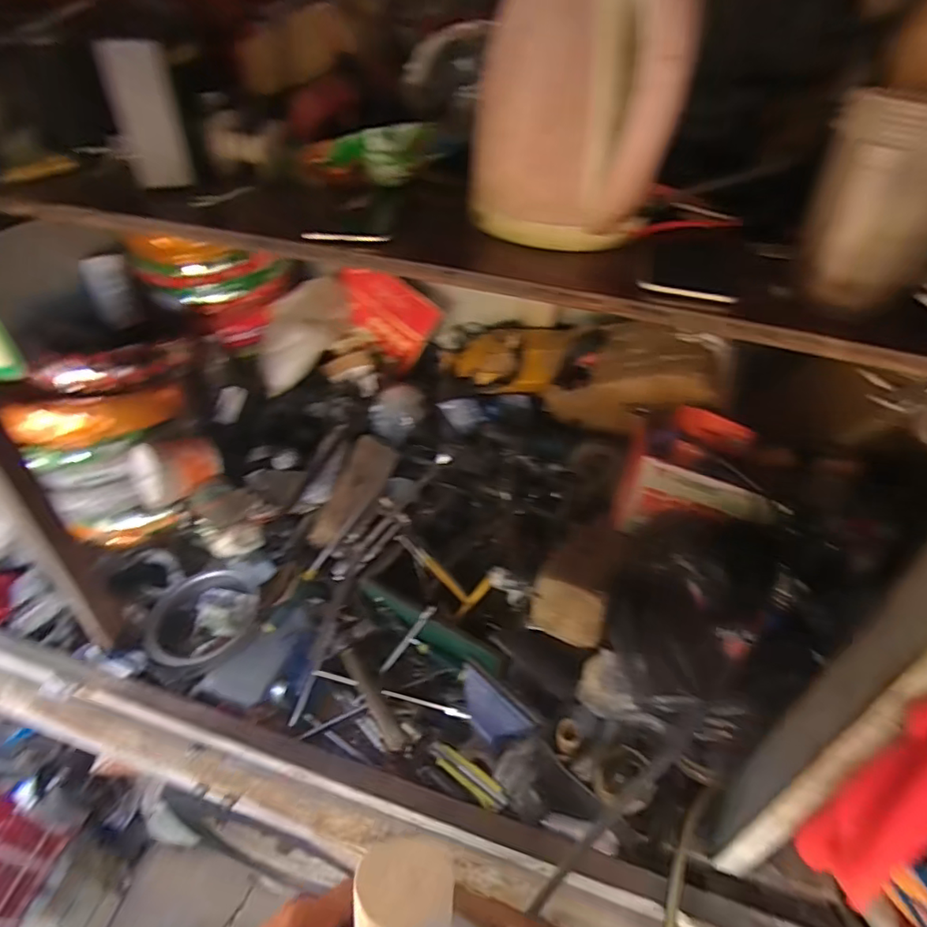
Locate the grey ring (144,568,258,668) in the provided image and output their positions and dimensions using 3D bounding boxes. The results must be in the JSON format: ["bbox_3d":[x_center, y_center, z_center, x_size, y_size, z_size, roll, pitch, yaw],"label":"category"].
[{"bbox_3d":[-0.461,0.268,0.988,0.181,0.026,0.190,0,44,0],"label":"grey ring"}]

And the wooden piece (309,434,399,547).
[{"bbox_3d":[-0.223,0.054,1.160,0.097,0.028,0.280,17,57,5],"label":"wooden piece"}]

